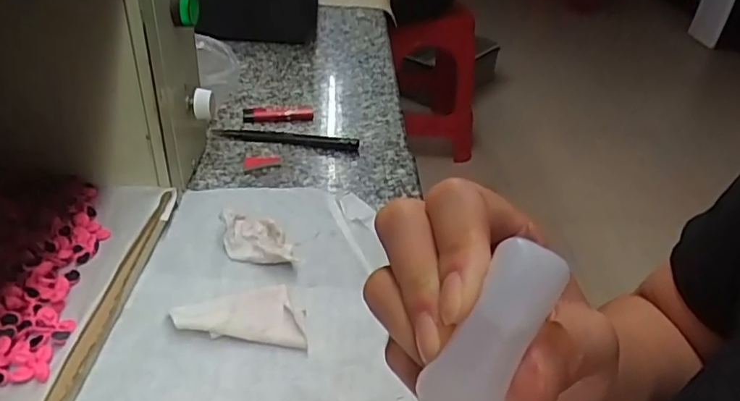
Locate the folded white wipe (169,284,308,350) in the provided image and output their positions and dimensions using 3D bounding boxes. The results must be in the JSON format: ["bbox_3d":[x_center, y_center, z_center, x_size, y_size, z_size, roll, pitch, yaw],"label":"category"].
[{"bbox_3d":[-0.084,0.074,0.379,0.088,0.010,0.042,8,36,2],"label":"folded white wipe"}]

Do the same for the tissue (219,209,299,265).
[{"bbox_3d":[-0.083,0.029,0.424,0.048,0.021,0.049,-2,37,-12],"label":"tissue"}]

